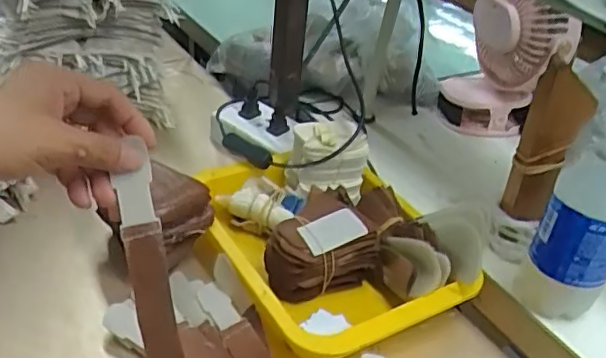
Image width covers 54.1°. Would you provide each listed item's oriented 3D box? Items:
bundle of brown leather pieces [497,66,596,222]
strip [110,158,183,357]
[{"bbox_3d":[0.208,-0.027,0.506,0.048,0.143,0.018,13,35,10],"label":"bundle of brown leather pieces"},{"bbox_3d":[-0.099,0.082,0.396,0.024,0.177,0.031,-22,30,-35],"label":"strip"}]

